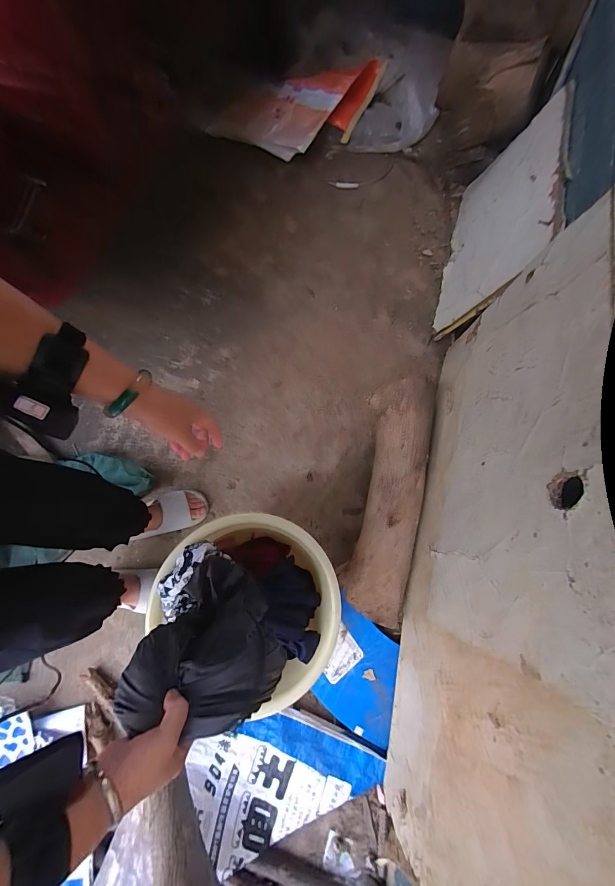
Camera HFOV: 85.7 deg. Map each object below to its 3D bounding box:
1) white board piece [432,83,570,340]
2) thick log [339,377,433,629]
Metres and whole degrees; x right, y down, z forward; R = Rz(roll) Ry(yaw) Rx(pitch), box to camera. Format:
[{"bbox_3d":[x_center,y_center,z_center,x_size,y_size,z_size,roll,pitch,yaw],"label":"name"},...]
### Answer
[{"bbox_3d":[0.574,-0.673,1.012,0.032,0.390,0.629,22,71,-16],"label":"white board piece"},{"bbox_3d":[0.220,0.124,0.905,0.167,0.140,0.646,12,76,3],"label":"thick log"}]

